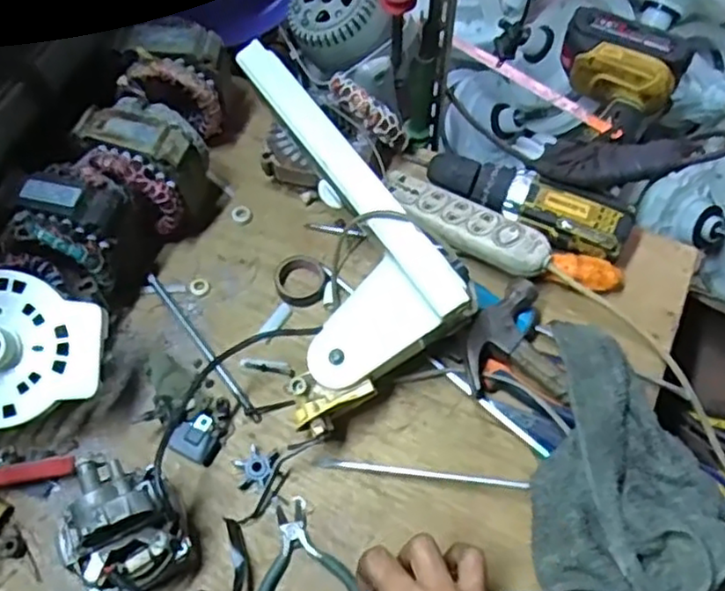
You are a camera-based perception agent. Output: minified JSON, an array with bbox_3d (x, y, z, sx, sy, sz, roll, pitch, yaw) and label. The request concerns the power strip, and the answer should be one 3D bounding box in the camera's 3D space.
[{"bbox_3d":[0.092,-0.071,0.643,0.176,0.027,0.057,34,65,18],"label":"power strip"}]

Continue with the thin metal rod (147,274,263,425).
[{"bbox_3d":[-0.143,0.043,0.608,0.009,0.013,0.172,-35,65,-19],"label":"thin metal rod"}]

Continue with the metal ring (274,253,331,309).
[{"bbox_3d":[-0.057,-0.014,0.640,0.048,0.014,0.051,0,60,0],"label":"metal ring"}]

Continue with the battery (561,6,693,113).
[{"bbox_3d":[0.250,-0.227,0.666,0.117,0.063,0.061,36,66,19],"label":"battery"}]

